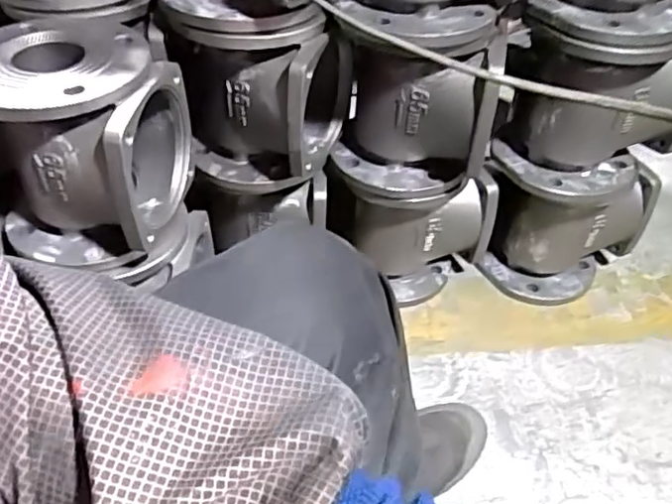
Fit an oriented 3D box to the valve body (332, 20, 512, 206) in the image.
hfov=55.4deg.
[{"bbox_3d":[0.092,-0.176,0.762,0.179,0.196,0.166,8,44,7],"label":"valve body"}]

